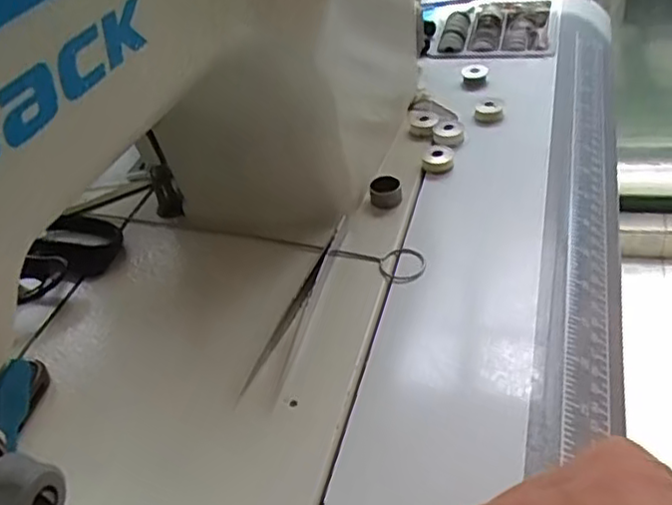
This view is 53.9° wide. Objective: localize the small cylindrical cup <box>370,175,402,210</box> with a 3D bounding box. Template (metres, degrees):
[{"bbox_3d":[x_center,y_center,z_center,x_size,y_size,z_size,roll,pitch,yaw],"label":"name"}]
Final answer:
[{"bbox_3d":[0.030,-0.037,0.397,0.019,0.013,0.015,-10,41,6],"label":"small cylindrical cup"}]

